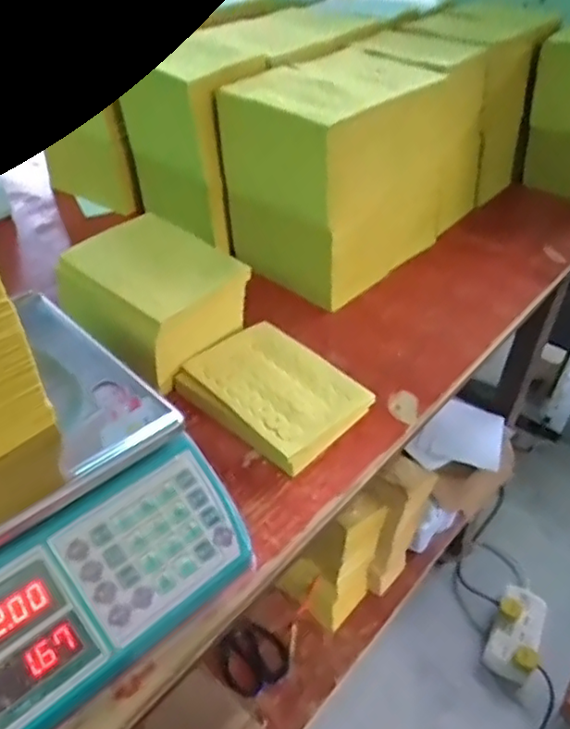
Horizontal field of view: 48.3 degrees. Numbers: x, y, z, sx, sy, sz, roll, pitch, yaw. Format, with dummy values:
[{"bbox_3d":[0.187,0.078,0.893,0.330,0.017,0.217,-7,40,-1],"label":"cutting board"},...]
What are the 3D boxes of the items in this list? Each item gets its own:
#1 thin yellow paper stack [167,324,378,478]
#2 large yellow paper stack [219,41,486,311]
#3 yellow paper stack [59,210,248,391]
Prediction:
[{"bbox_3d":[-0.011,0.028,0.625,0.165,0.032,0.117,35,51,30],"label":"thin yellow paper stack"},{"bbox_3d":[0.104,-0.268,0.817,0.195,0.207,0.343,31,48,26],"label":"large yellow paper stack"},{"bbox_3d":[-0.135,-0.075,0.656,0.152,0.085,0.128,29,47,24],"label":"yellow paper stack"}]

